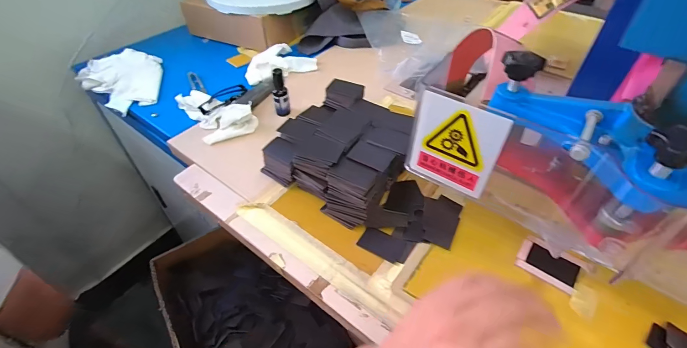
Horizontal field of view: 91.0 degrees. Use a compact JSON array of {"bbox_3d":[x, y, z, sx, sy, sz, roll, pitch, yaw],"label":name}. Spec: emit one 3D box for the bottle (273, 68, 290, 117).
[{"bbox_3d":[-0.113,-0.147,0.609,0.026,0.082,0.020,-5,46,-5],"label":"bottle"}]

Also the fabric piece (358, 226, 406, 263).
[{"bbox_3d":[0.049,0.089,0.433,0.055,0.005,0.035,25,50,22],"label":"fabric piece"}]

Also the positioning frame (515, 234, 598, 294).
[{"bbox_3d":[0.247,0.108,0.404,0.068,0.006,0.052,28,52,25],"label":"positioning frame"}]

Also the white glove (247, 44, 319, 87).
[{"bbox_3d":[-0.148,-0.251,0.751,0.154,0.031,0.102,-24,50,-22],"label":"white glove"}]

